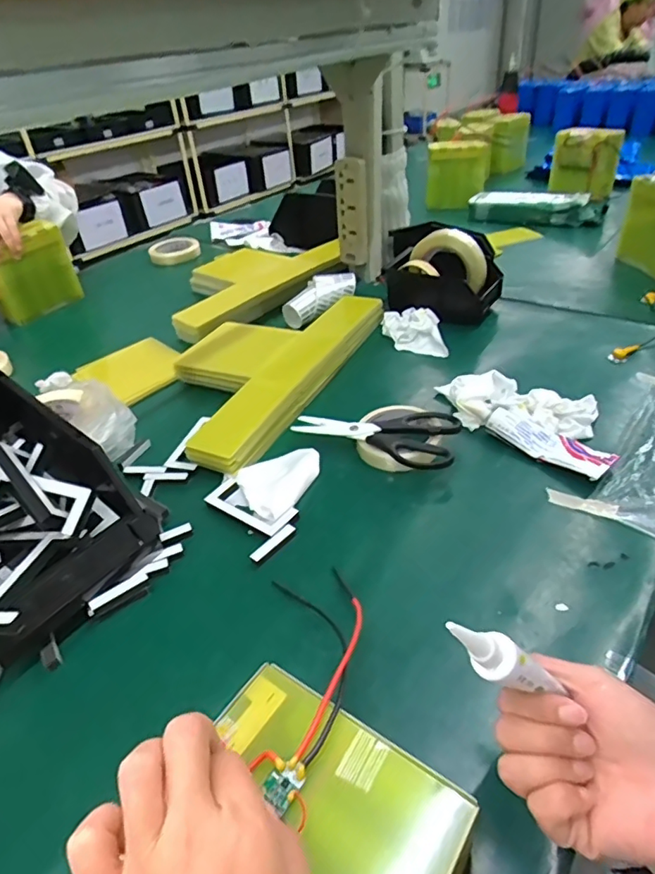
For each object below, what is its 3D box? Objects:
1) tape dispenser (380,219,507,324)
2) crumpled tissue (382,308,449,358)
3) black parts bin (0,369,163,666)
[{"bbox_3d":[0.183,-0.257,0.850,0.177,0.124,0.107,10,40,18],"label":"tape dispenser"},{"bbox_3d":[0.130,-0.164,0.811,0.084,0.031,0.122,-3,38,2],"label":"crumpled tissue"},{"bbox_3d":[-0.303,0.056,0.490,0.283,0.132,0.153,23,46,31],"label":"black parts bin"}]

